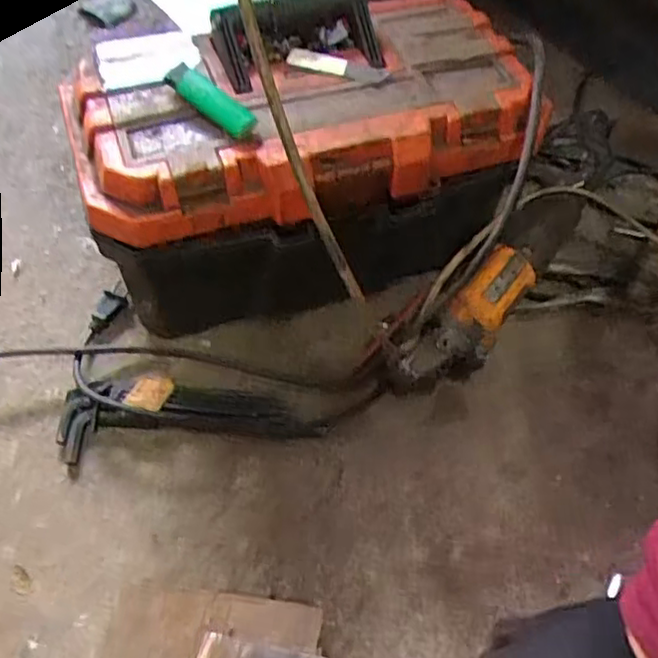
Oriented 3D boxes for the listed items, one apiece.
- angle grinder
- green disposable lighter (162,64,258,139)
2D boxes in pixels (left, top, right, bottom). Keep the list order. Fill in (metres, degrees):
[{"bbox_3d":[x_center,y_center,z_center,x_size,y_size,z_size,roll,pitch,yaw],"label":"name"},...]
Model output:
[{"bbox_3d":[0.160,-0.039,0.662,0.060,0.083,0.283,34,62,16],"label":"angle grinder"},{"bbox_3d":[-0.090,-0.174,0.518,0.080,0.016,0.020,39,64,19],"label":"green disposable lighter"}]

